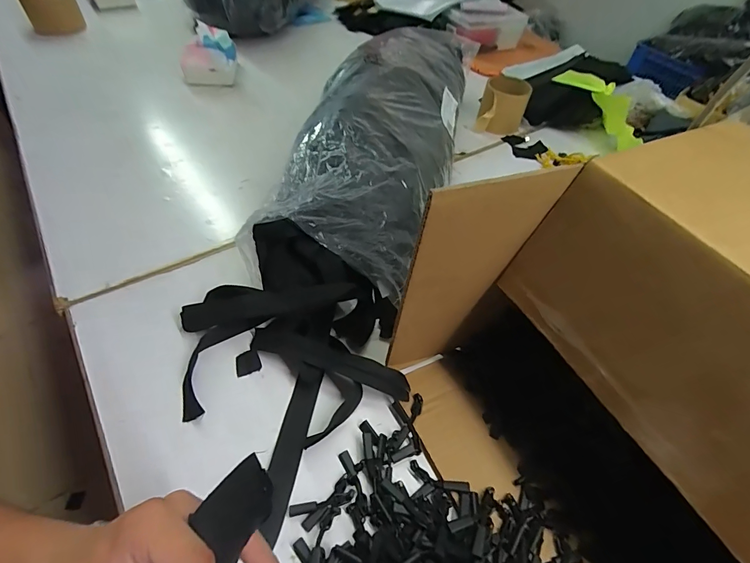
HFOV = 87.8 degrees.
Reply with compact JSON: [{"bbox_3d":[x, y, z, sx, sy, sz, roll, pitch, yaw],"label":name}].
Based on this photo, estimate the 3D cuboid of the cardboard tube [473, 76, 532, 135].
[{"bbox_3d":[0.241,-0.330,0.735,0.083,0.072,0.077,19,52,9],"label":"cardboard tube"}]

